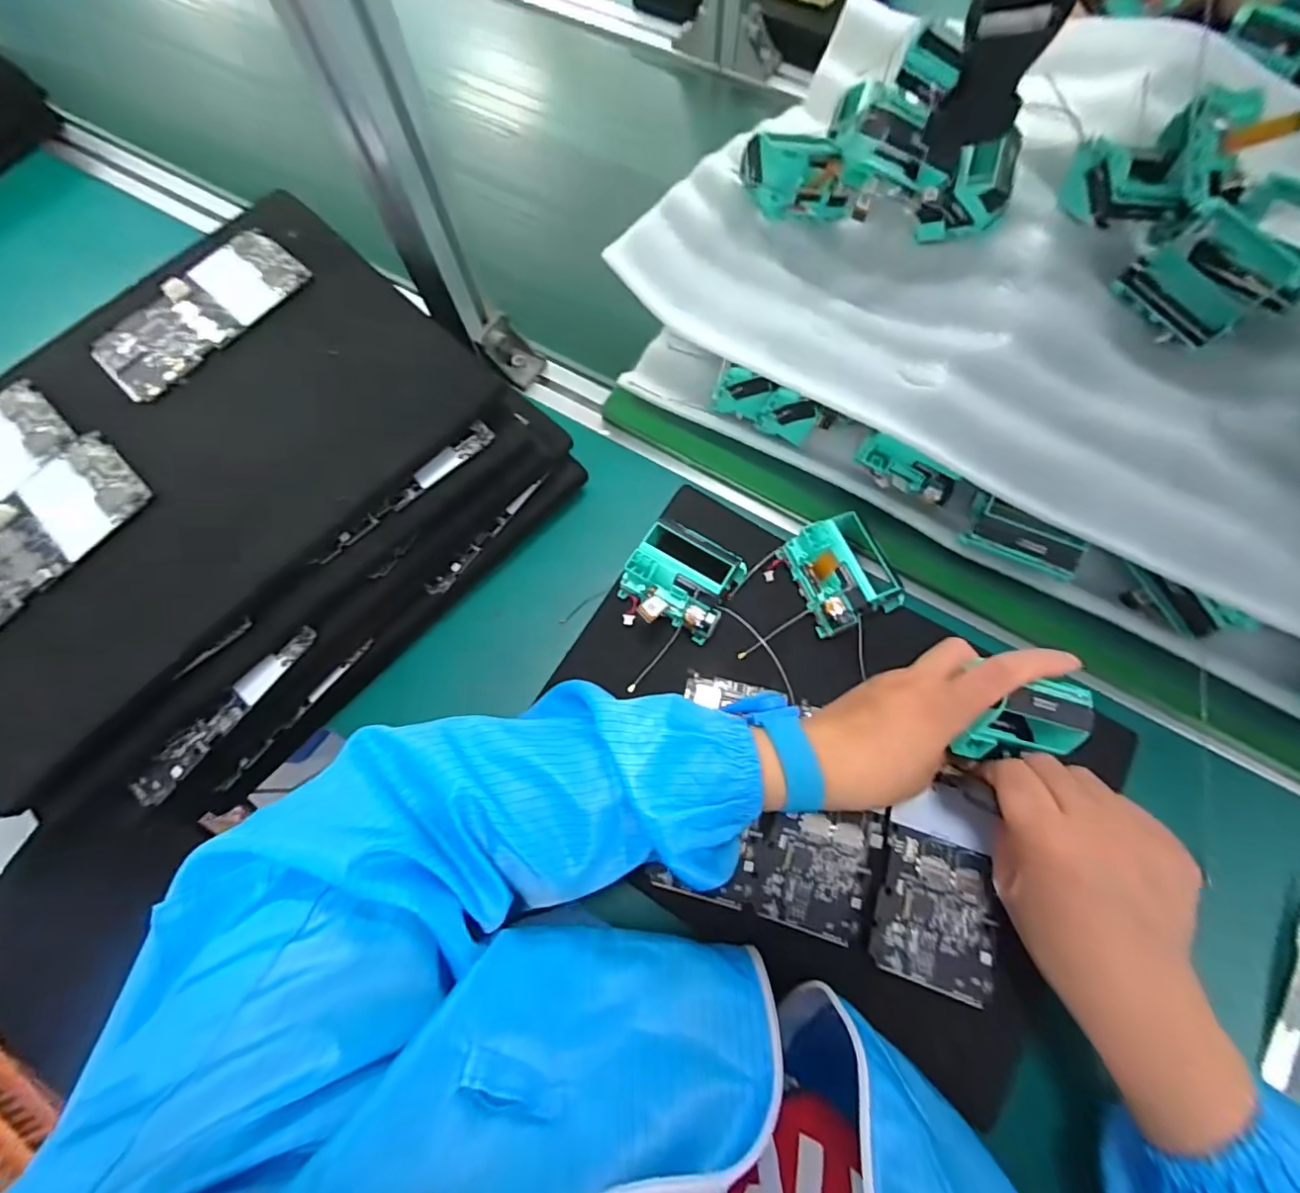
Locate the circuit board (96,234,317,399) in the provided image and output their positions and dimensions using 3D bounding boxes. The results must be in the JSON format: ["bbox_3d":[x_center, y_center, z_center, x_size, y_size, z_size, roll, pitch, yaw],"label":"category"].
[{"bbox_3d":[-0.288,-0.183,0.362,0.065,0.013,0.130,40,75,14],"label":"circuit board"}]

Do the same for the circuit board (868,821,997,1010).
[{"bbox_3d":[0.164,0.180,0.321,0.063,0.008,0.076,17,73,7],"label":"circuit board"}]

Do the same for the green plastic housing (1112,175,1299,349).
[{"bbox_3d":[0.371,-0.211,0.350,0.104,0.057,0.084,-32,74,-8],"label":"green plastic housing"}]

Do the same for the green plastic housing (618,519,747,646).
[{"bbox_3d":[0.019,-0.010,0.375,0.068,0.032,0.070,29,75,10],"label":"green plastic housing"}]

